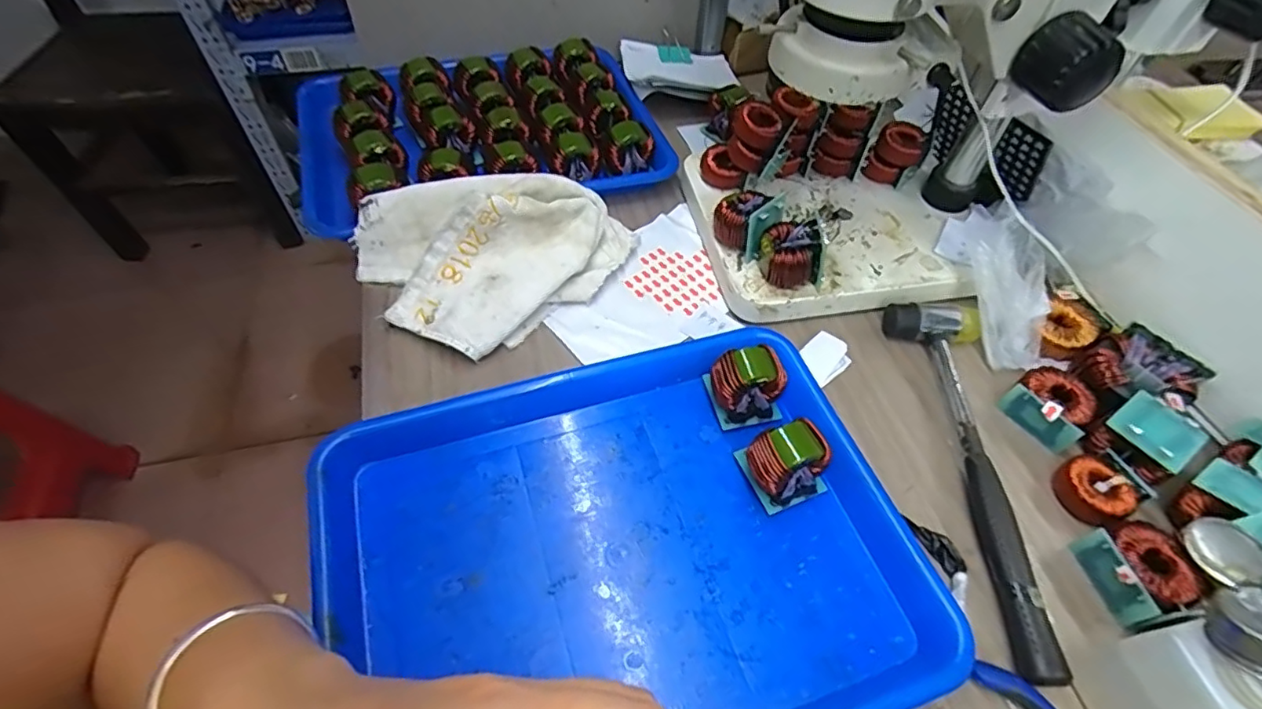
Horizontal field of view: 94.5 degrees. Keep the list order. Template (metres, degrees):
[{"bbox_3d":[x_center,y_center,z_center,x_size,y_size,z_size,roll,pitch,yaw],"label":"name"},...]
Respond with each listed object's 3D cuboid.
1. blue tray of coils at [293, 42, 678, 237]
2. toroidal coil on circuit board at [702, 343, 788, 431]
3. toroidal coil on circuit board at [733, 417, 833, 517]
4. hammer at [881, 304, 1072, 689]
[{"bbox_3d":[-0.148,-0.223,0.570,0.333,0.050,0.241,-16,56,-15],"label":"blue tray of coils"},{"bbox_3d":[0.078,0.019,0.400,0.046,0.050,0.046,-6,48,-8],"label":"toroidal coil on circuit board"},{"bbox_3d":[0.098,0.068,0.370,0.043,0.047,0.044,-19,57,-17],"label":"toroidal coil on circuit board"},{"bbox_3d":[0.241,0.071,0.393,0.066,0.027,0.263,0,54,-3],"label":"hammer"}]

